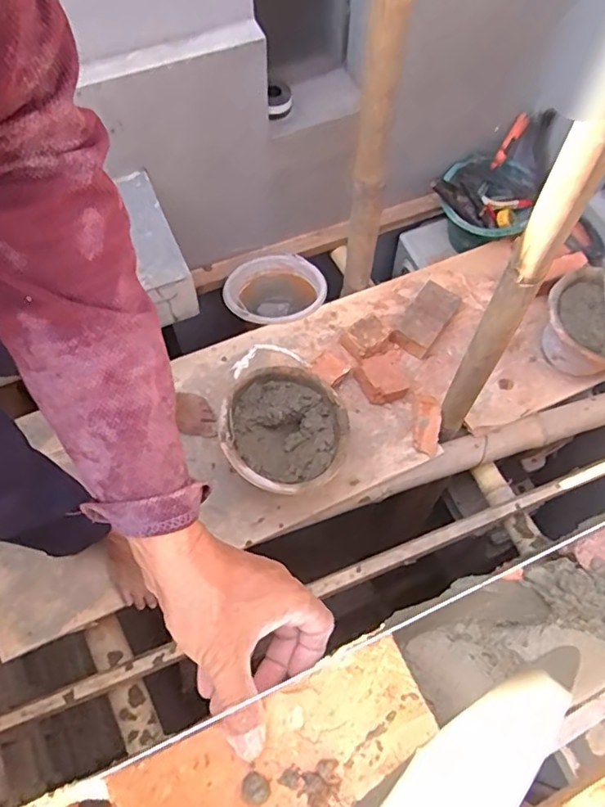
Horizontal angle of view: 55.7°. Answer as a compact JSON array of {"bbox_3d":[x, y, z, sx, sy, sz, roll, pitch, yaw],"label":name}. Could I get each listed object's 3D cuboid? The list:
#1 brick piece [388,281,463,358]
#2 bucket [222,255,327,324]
[{"bbox_3d":[0.301,-0.208,1.401,0.103,0.077,0.202,33,69,14],"label":"brick piece"},{"bbox_3d":[-0.071,-0.267,1.517,0.257,0.149,0.231,1,64,0],"label":"bucket"}]

